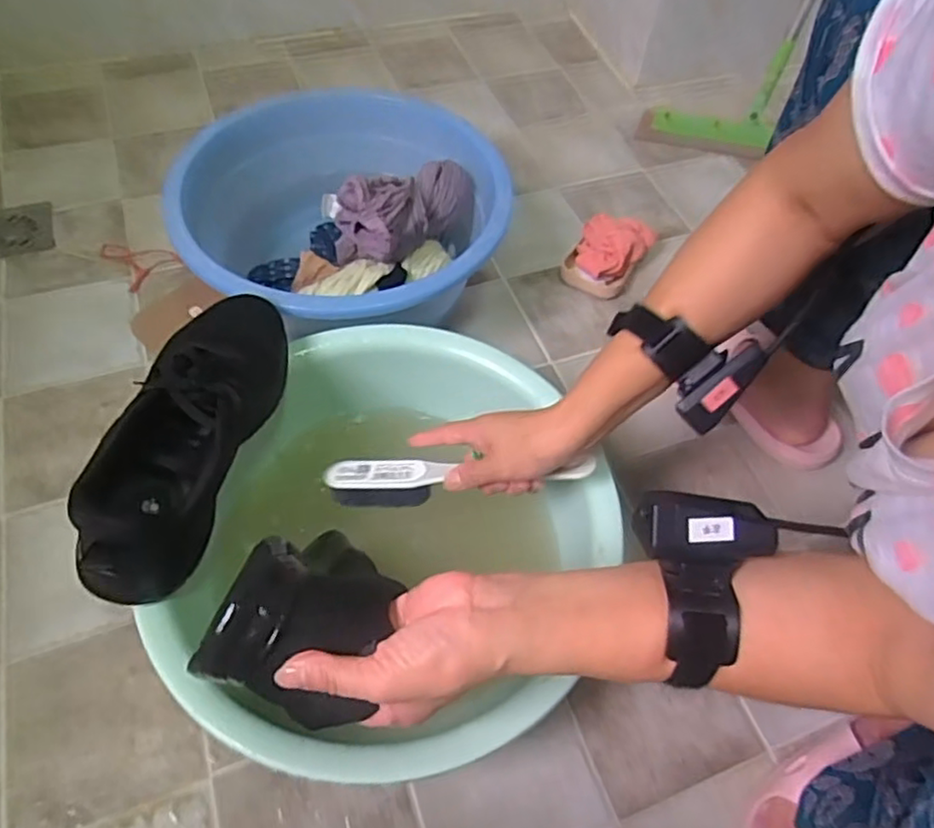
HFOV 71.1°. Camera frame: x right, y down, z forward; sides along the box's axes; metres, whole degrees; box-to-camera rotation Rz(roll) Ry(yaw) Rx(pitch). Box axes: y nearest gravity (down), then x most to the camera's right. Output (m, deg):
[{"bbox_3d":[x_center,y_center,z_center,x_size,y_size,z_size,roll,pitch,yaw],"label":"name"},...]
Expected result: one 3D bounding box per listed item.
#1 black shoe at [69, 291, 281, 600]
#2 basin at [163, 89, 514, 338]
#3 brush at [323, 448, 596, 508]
[{"bbox_3d":[-0.211,-0.001,0.514,0.095,0.092,0.278,4,58,0],"label":"black shoe"},{"bbox_3d":[-0.136,-0.212,0.752,0.351,0.166,0.338,1,58,-2],"label":"basin"},{"bbox_3d":[-0.009,0.051,0.550,0.227,0.027,0.044,-5,55,12],"label":"brush"}]

